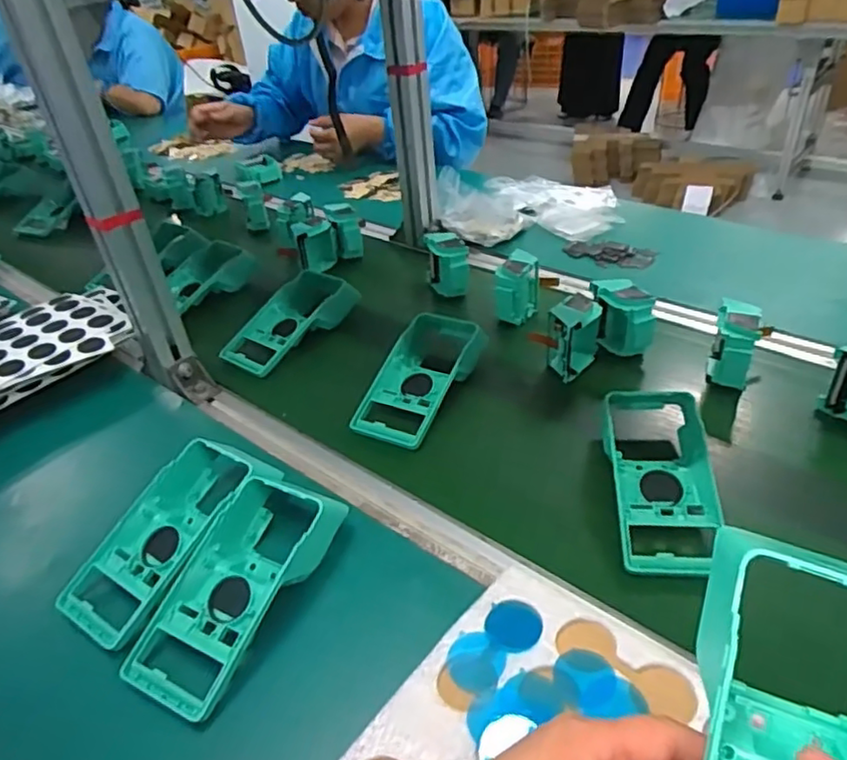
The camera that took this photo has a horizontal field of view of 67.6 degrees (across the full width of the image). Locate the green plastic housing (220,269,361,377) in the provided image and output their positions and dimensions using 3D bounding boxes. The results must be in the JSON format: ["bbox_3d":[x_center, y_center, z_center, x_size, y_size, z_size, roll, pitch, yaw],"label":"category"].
[{"bbox_3d":[-0.177,-0.074,0.814,0.103,0.052,0.195,22,44,32],"label":"green plastic housing"}]

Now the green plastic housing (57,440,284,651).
[{"bbox_3d":[-0.212,0.128,0.535,0.101,0.059,0.187,21,44,31],"label":"green plastic housing"}]

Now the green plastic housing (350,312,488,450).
[{"bbox_3d":[0.004,-0.010,0.697,0.092,0.044,0.205,14,43,25],"label":"green plastic housing"}]

